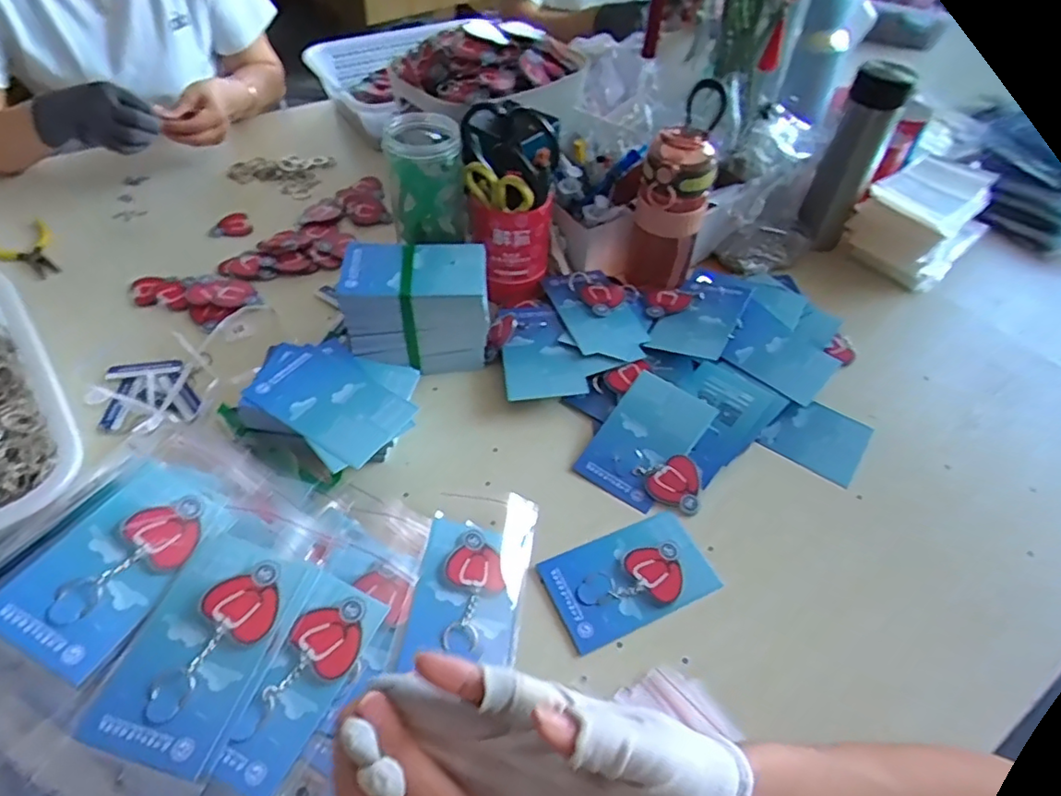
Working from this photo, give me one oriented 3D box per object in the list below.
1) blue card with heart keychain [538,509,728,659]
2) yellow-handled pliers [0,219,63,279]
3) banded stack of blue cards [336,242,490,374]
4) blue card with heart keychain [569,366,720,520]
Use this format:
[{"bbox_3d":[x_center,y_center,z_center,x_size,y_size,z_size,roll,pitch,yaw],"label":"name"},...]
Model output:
[{"bbox_3d":[0.081,0.144,0.500,0.133,0.007,0.080,-18,52,-18],"label":"blue card with heart keychain"},{"bbox_3d":[-0.602,-0.174,0.732,0.106,0.008,0.073,38,51,20],"label":"yellow-handled pliers"},{"bbox_3d":[-0.111,-0.089,0.618,0.138,0.104,0.093,-3,49,-6],"label":"banded stack of blue cards"},{"bbox_3d":[0.124,0.043,0.581,0.105,0.016,0.135,29,54,20],"label":"blue card with heart keychain"}]

